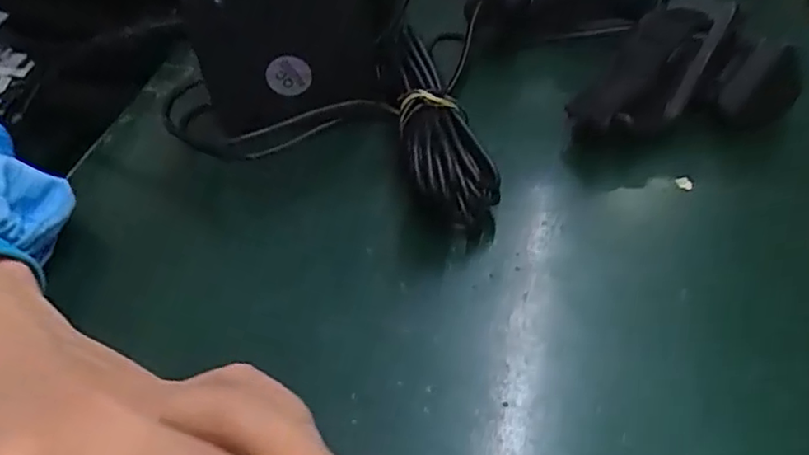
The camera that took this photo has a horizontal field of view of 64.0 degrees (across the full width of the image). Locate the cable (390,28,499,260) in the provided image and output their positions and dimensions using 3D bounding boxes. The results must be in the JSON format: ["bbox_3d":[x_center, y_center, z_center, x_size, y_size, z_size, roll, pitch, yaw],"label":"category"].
[{"bbox_3d":[0.013,-0.037,0.263,0.033,0.036,0.092,-13,65,-9],"label":"cable"}]

